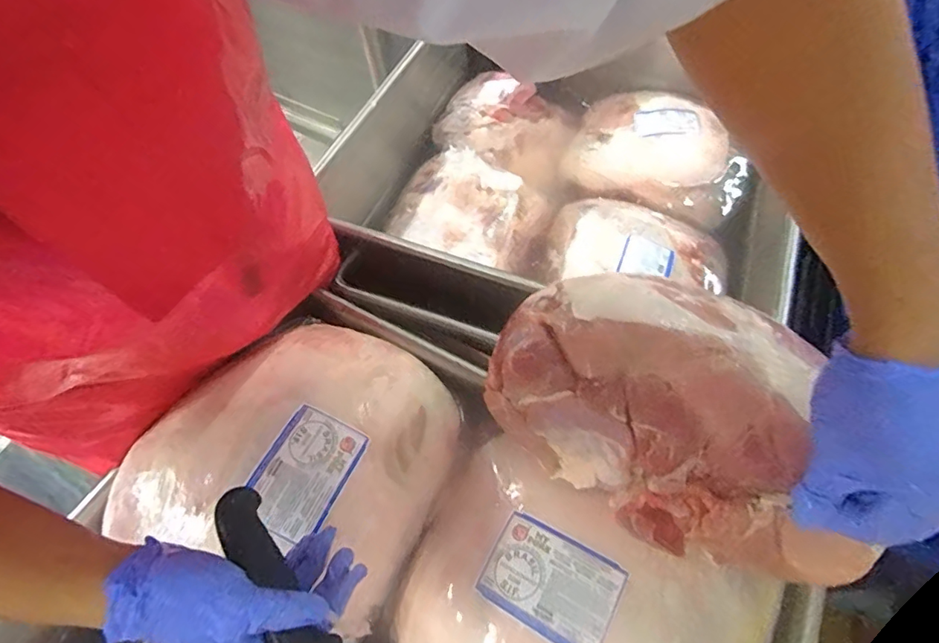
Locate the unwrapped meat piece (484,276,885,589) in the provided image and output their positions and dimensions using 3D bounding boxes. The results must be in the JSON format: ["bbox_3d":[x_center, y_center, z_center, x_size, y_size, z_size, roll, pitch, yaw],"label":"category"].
[{"bbox_3d":[0.140,0.063,0.382,0.250,0.103,0.169,14,61,12],"label":"unwrapped meat piece"}]

